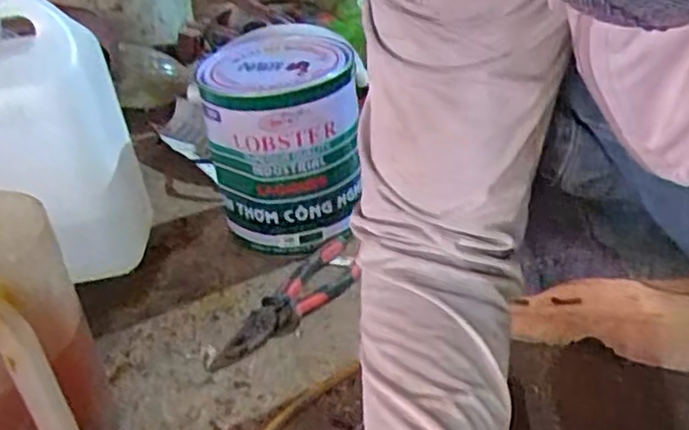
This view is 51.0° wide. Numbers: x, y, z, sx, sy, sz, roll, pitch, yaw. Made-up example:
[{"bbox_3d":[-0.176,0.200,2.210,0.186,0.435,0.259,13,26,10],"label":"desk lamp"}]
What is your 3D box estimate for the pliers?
[{"bbox_3d":[-0.046,0.083,0.700,0.057,0.021,0.198,21,41,34],"label":"pliers"}]

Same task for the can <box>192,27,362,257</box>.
[{"bbox_3d":[-0.064,-0.082,0.771,0.149,0.181,0.152,-4,33,3],"label":"can"}]

